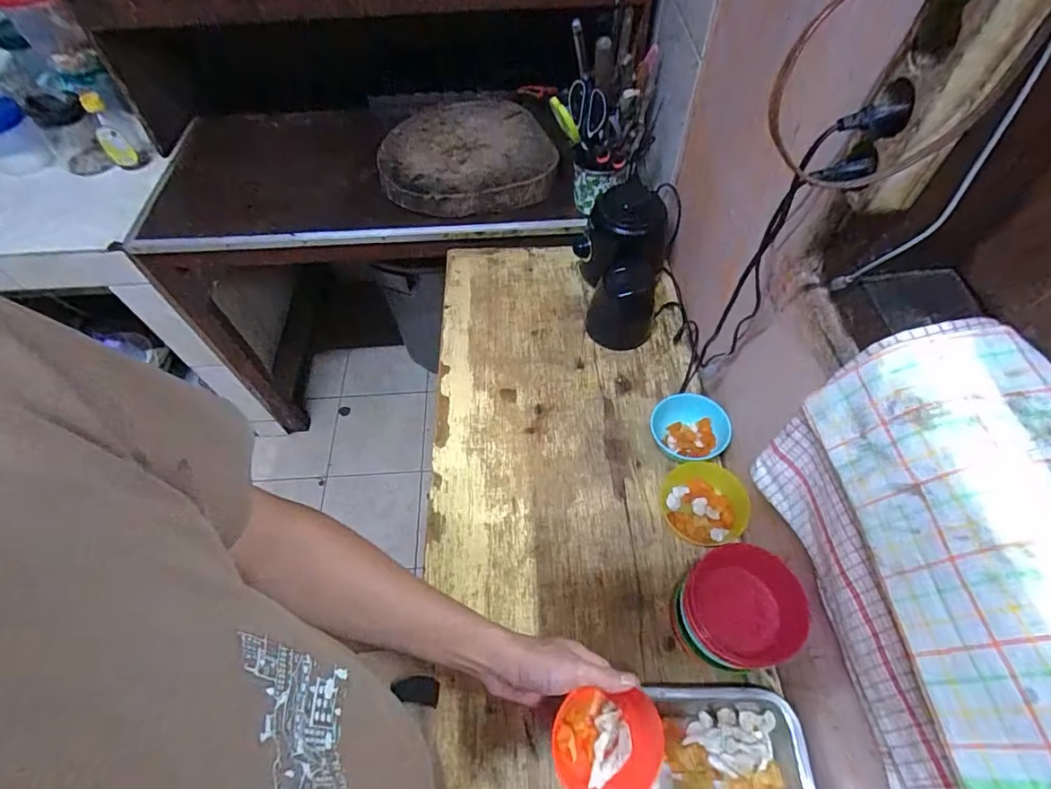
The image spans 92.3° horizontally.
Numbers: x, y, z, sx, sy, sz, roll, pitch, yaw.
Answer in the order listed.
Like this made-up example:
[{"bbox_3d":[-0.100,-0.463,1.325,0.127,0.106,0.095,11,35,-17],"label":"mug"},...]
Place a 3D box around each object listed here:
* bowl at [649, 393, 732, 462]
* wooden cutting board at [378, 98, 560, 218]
[{"bbox_3d":[0.251,0.055,0.778,0.110,0.053,0.105,-1,57,1],"label":"bowl"},{"bbox_3d":[-0.143,-0.557,1.135,0.365,0.072,0.407,-12,58,-8],"label":"wooden cutting board"}]

